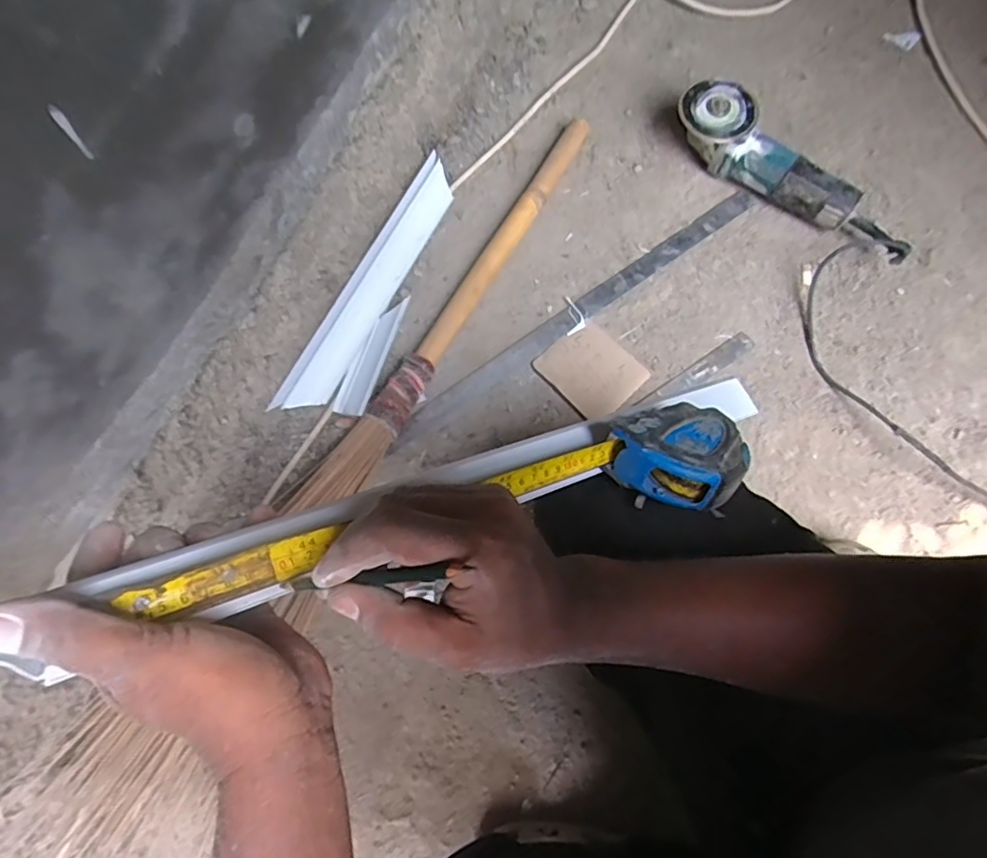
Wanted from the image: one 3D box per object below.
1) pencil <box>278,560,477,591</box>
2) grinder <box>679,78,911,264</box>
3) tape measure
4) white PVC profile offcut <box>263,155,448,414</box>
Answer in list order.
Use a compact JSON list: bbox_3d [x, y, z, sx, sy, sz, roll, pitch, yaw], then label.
[{"bbox_3d":[-0.062,0.072,0.286,0.098,0.008,0.007,-11,75,22],"label":"pencil"},{"bbox_3d":[0.406,-0.347,0.801,0.349,0.082,0.082,34,79,9],"label":"grinder"},{"bbox_3d":[0.000,0.054,0.364,0.390,0.053,0.076,-15,75,-23],"label":"tape measure"},{"bbox_3d":[-0.161,-0.194,0.802,0.060,0.023,0.398,33,79,-18],"label":"white PVC profile offcut"}]

